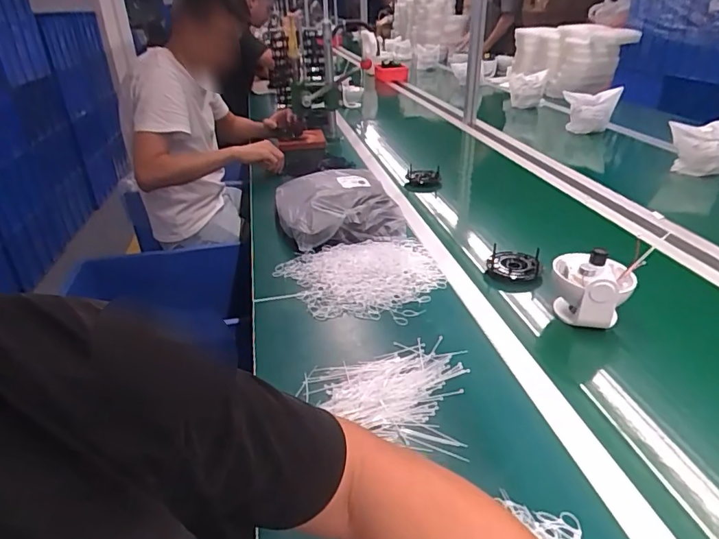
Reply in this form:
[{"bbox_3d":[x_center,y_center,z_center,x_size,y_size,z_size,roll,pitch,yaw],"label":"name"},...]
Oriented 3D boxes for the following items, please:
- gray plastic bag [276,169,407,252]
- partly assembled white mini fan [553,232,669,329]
[{"bbox_3d":[-0.052,-0.145,1.097,0.252,0.074,0.276,-8,31,-11],"label":"gray plastic bag"},{"bbox_3d":[0.362,0.031,0.765,0.115,0.120,0.108,15,34,25],"label":"partly assembled white mini fan"}]

